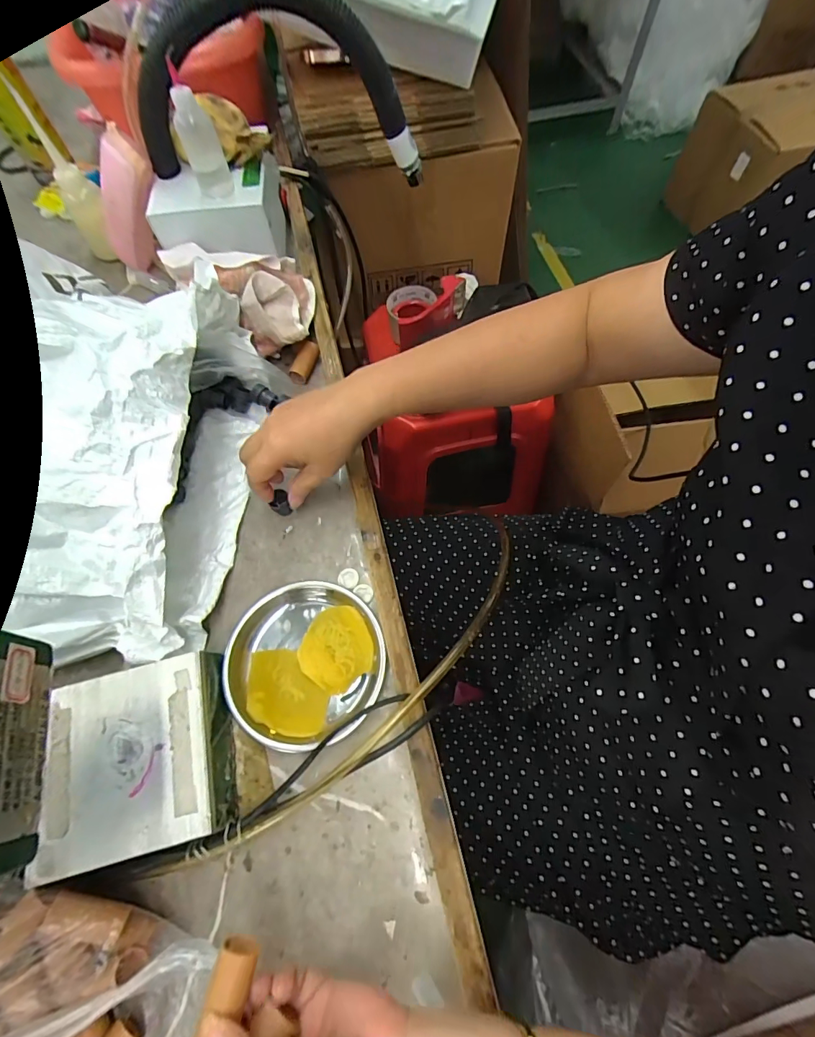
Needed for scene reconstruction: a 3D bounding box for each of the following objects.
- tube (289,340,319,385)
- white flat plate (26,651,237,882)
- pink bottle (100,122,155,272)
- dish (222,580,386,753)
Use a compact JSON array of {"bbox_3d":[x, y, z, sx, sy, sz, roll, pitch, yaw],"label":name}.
[{"bbox_3d":[-0.115,-0.178,0.504,0.017,0.020,0.052,18,67,10],"label":"tube"},{"bbox_3d":[-0.200,0.177,0.328,0.123,0.039,0.124,-15,66,-5],"label":"white flat plate"},{"bbox_3d":[-0.339,-0.375,0.538,0.055,0.150,0.041,9,63,-25],"label":"pink bottle"},{"bbox_3d":[-0.085,0.119,0.372,0.128,0.016,0.127,-1,66,1],"label":"dish"}]

